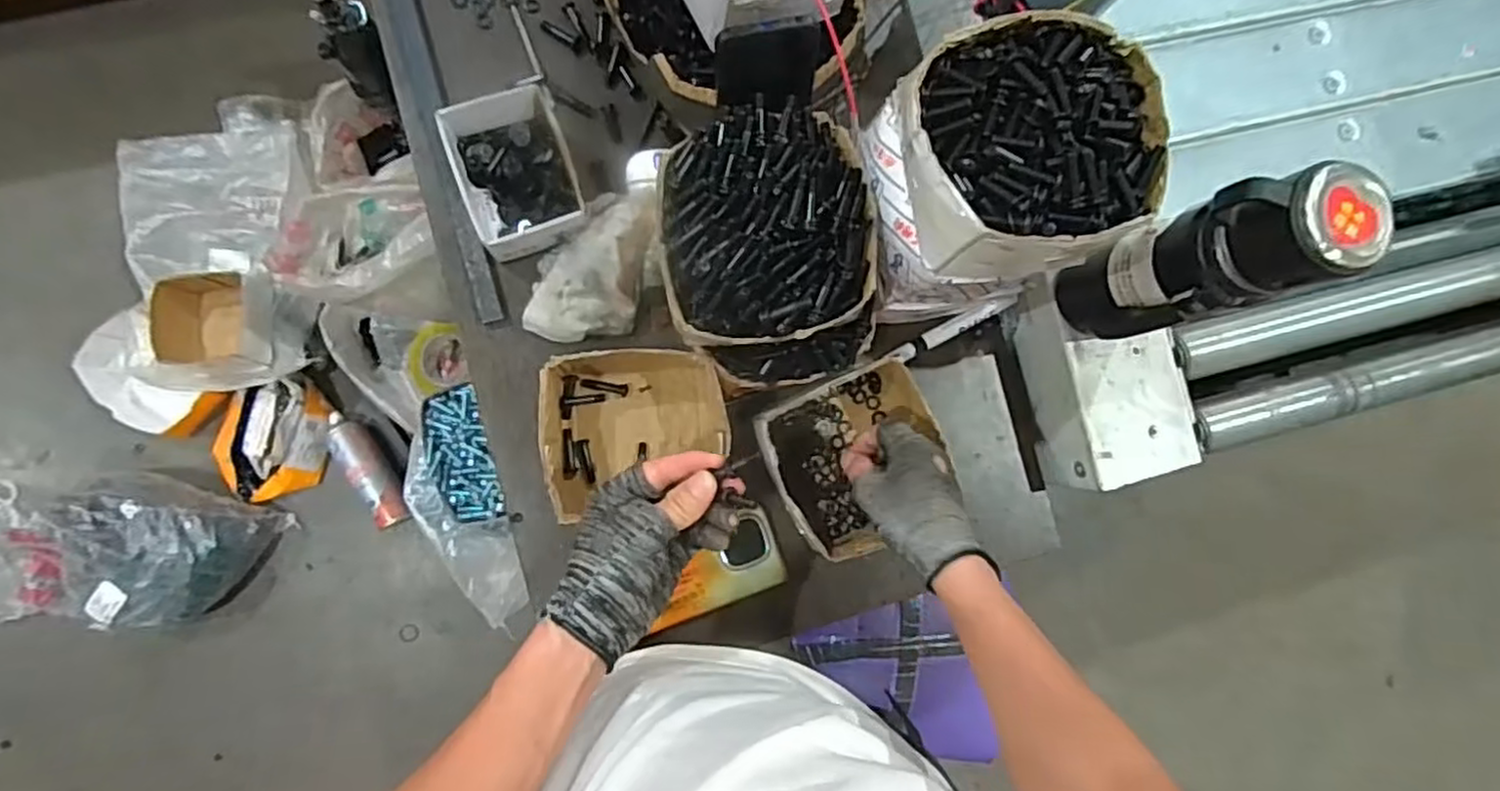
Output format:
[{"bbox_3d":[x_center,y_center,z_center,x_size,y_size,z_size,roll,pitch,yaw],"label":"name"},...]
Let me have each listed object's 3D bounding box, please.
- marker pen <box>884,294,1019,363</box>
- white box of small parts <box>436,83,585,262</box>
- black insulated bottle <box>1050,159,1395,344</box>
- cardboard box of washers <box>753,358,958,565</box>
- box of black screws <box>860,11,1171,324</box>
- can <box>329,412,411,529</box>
[{"bbox_3d":[0.187,-0.062,0.665,0.128,0.020,0.015,-28,91,-8],"label":"marker pen"},{"bbox_3d":[-0.197,-0.188,0.608,0.093,0.052,0.129,-18,90,-8],"label":"white box of small parts"},{"bbox_3d":[0.305,-0.089,0.516,0.072,0.245,0.075,-12,89,-8],"label":"black insulated bottle"},{"bbox_3d":[0.096,0.052,0.625,0.140,0.078,0.141,-30,93,-8],"label":"cardboard box of washers"},{"bbox_3d":[0.175,-0.155,0.504,0.160,0.154,0.161,-30,91,-8],"label":"box of black screws"},{"bbox_3d":[-0.629,0.119,1.182,0.066,0.045,0.208,-28,93,-8],"label":"can"}]

